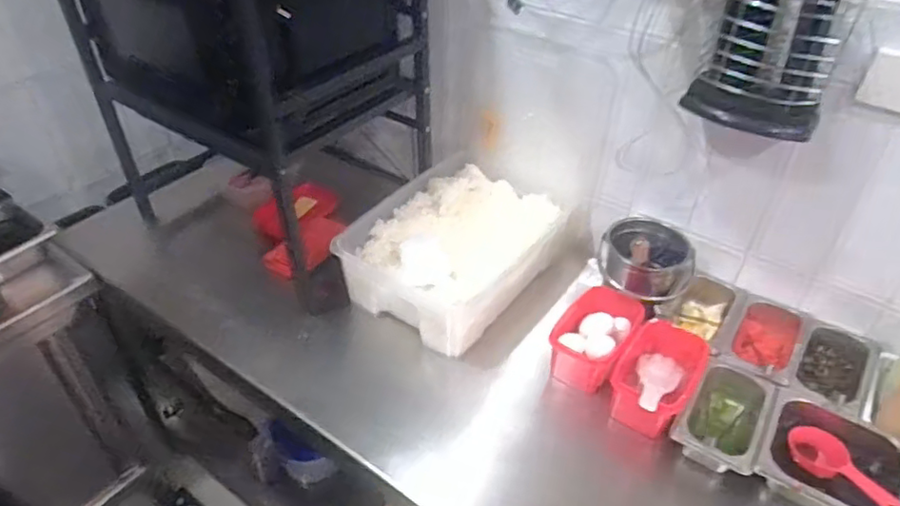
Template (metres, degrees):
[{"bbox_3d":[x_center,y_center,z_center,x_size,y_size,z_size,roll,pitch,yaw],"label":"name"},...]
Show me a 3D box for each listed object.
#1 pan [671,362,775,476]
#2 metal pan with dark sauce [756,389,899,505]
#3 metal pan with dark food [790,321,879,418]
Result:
[{"bbox_3d":[0.383,0.239,0.870,0.101,0.078,0.167,24,45,24],"label":"pan"},{"bbox_3d":[0.501,0.279,0.815,0.173,0.080,0.164,23,45,22],"label":"metal pan with dark sauce"},{"bbox_3d":[0.567,0.189,0.928,0.098,0.079,0.175,29,47,28],"label":"metal pan with dark food"}]

